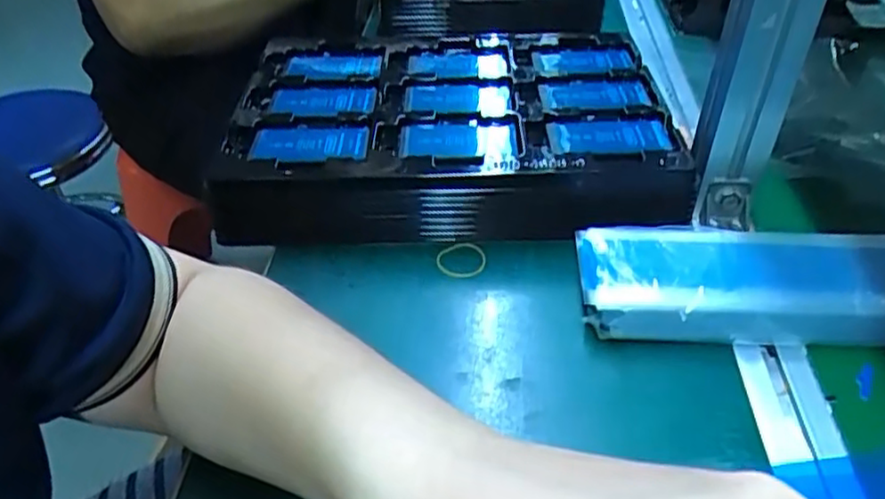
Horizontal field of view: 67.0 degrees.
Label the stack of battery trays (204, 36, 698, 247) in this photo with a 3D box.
[{"bbox_3d":[0.006,-0.101,0.556,0.341,0.063,0.254,1,41,2],"label":"stack of battery trays"}]

